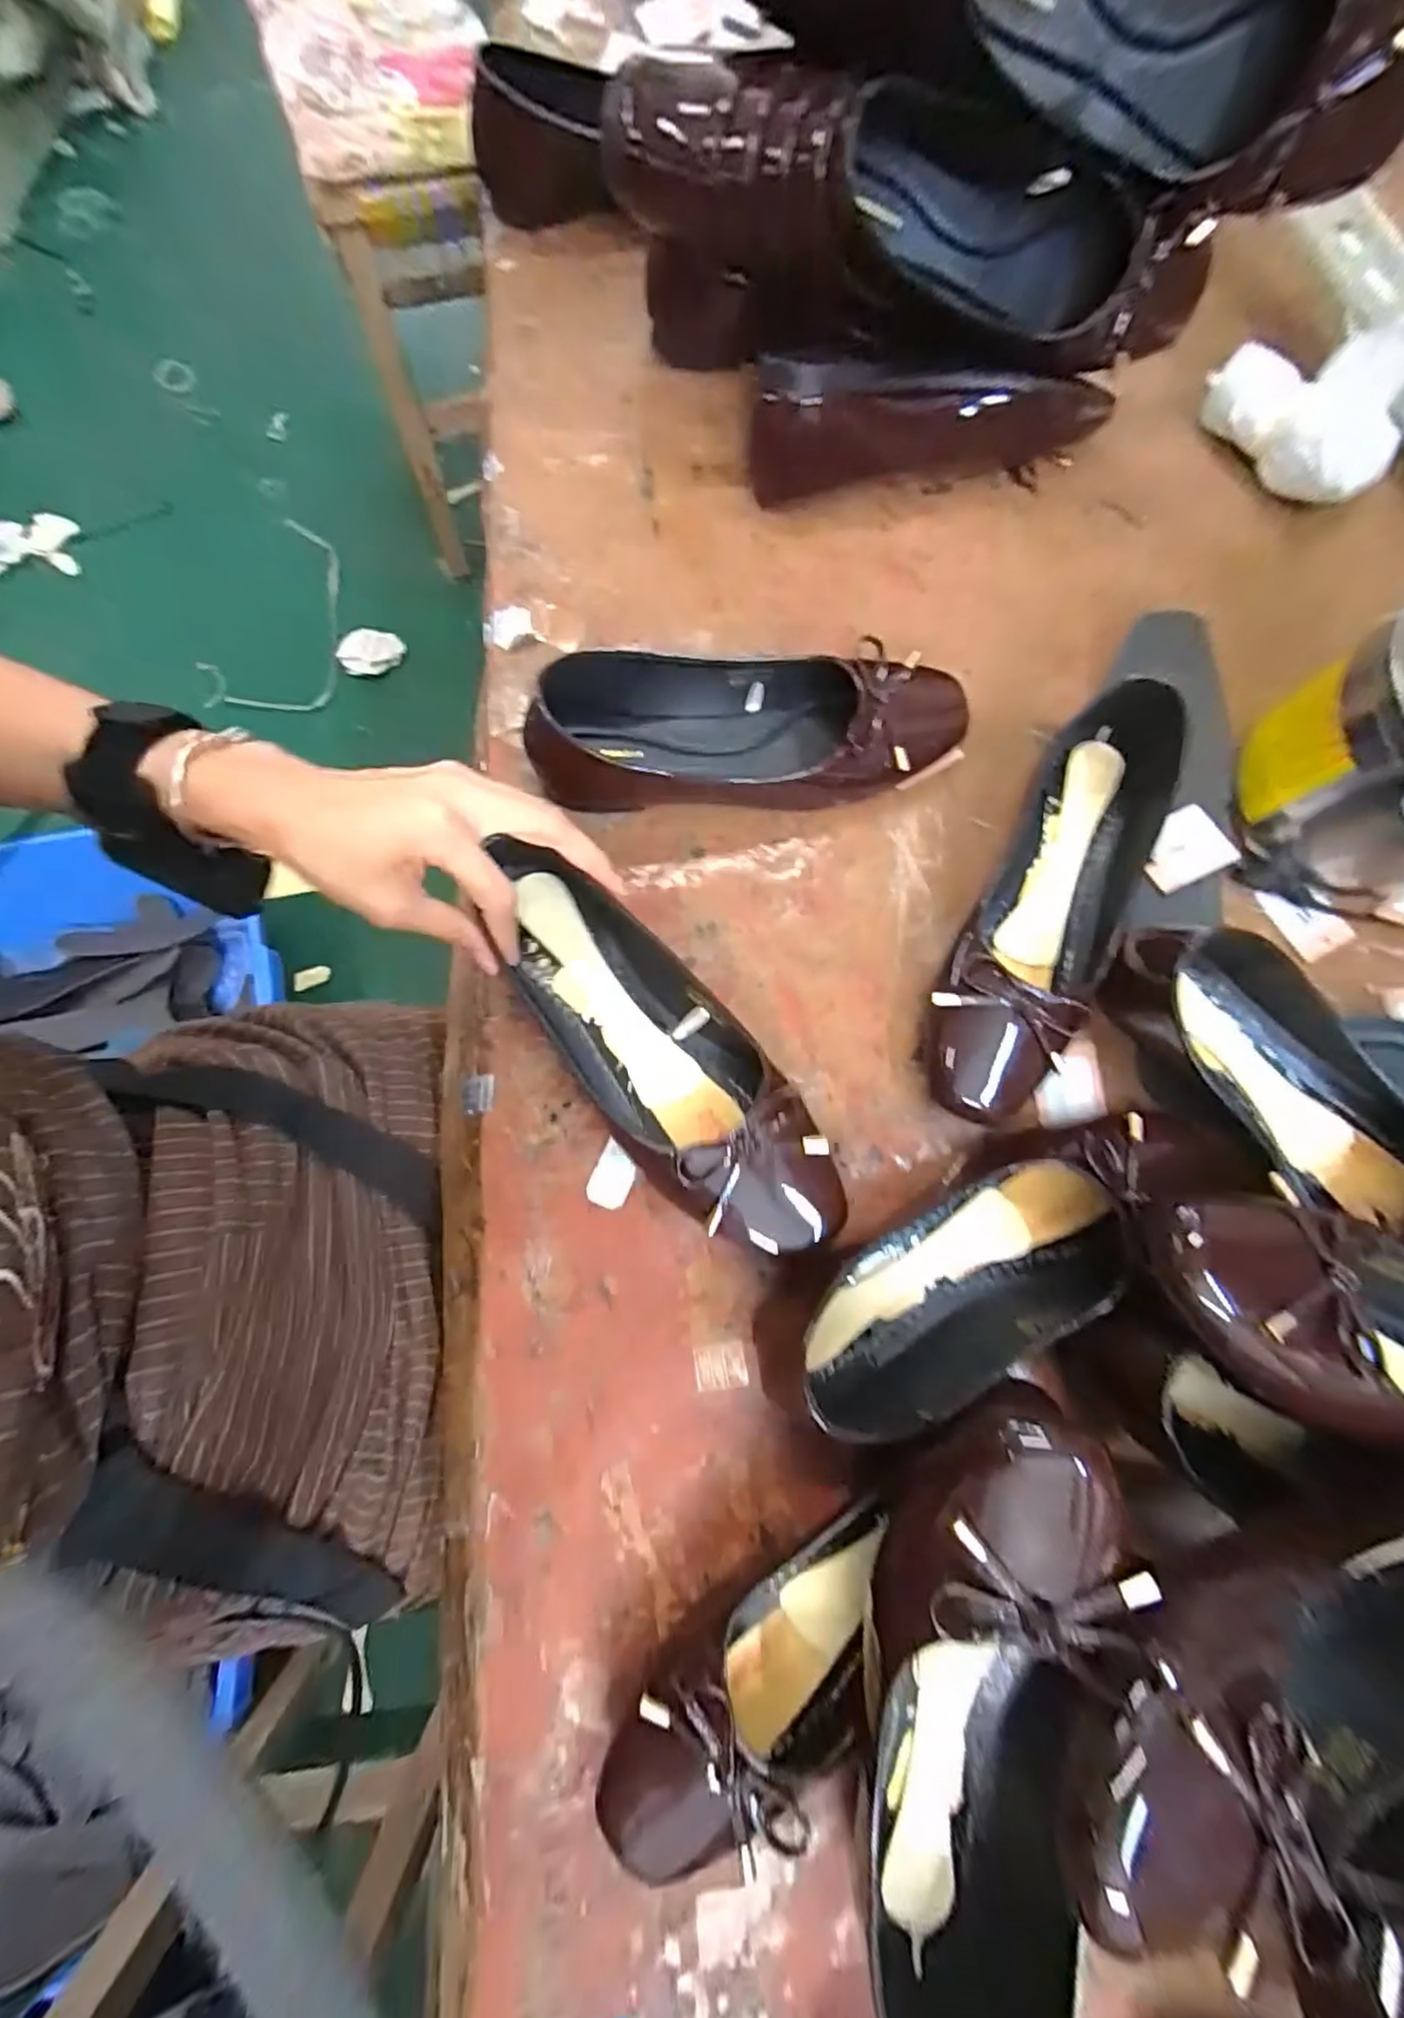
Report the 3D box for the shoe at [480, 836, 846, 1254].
[{"bbox_3d":[-0.027,0.019,0.351,0.086,0.052,0.252,-38,79,-8],"label":"shoe"}]

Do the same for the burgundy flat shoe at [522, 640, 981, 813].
[{"bbox_3d":[0.031,-0.162,0.388,0.251,0.061,0.080,-8,78,-4],"label":"burgundy flat shoe"}]

